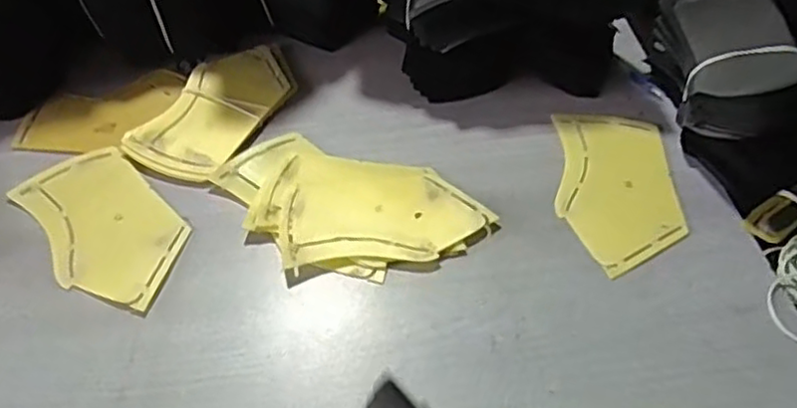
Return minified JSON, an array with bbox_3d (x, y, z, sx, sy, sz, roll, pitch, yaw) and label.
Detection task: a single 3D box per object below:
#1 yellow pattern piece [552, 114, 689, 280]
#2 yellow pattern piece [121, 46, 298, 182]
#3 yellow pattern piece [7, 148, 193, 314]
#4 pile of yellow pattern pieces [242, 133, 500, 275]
[{"bbox_3d":[0.150,-0.013,0.473,0.079,0.004,0.144,2,47,3],"label":"yellow pattern piece"},{"bbox_3d":[-0.135,-0.076,0.524,0.078,0.008,0.147,22,52,14],"label":"yellow pattern piece"},{"bbox_3d":[-0.193,0.013,0.450,0.077,0.004,0.142,-36,59,-26],"label":"yellow pattern piece"},{"bbox_3d":[-0.019,0.006,0.452,0.147,0.008,0.102,13,51,11],"label":"pile of yellow pattern pieces"}]

